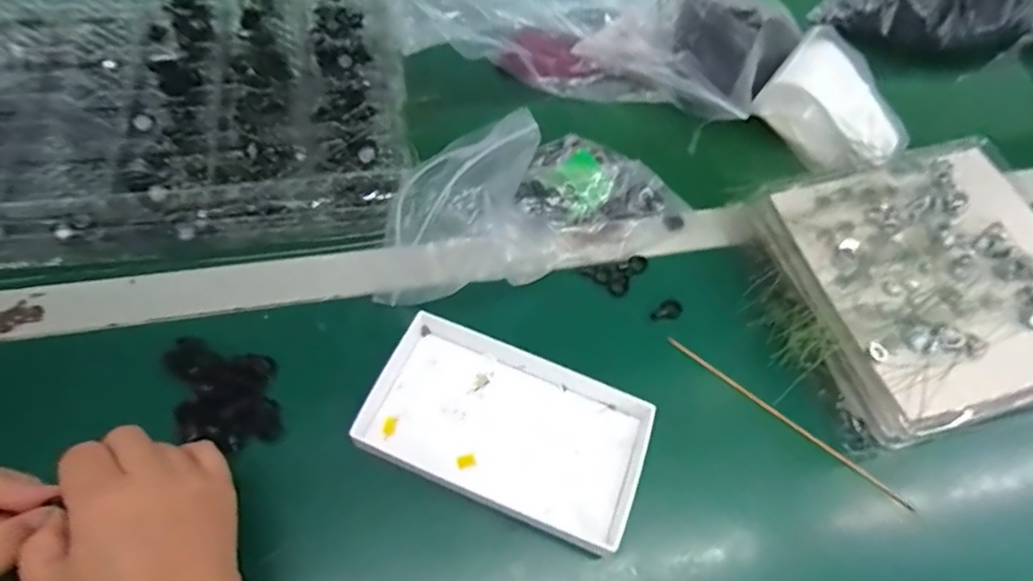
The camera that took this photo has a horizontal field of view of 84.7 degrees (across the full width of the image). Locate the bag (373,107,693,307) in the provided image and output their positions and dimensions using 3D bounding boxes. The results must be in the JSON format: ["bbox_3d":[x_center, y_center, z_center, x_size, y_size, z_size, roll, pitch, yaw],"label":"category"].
[{"bbox_3d":[0.014,-0.073,0.431,0.245,0.099,0.103,-25,63,-20],"label":"bag"}]

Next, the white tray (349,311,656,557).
[{"bbox_3d":[-0.005,0.088,0.380,0.184,0.025,0.105,21,58,7],"label":"white tray"}]

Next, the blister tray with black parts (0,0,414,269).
[{"bbox_3d":[-0.319,-0.162,0.486,0.440,0.052,0.319,-6,56,-9],"label":"blister tray with black parts"}]

